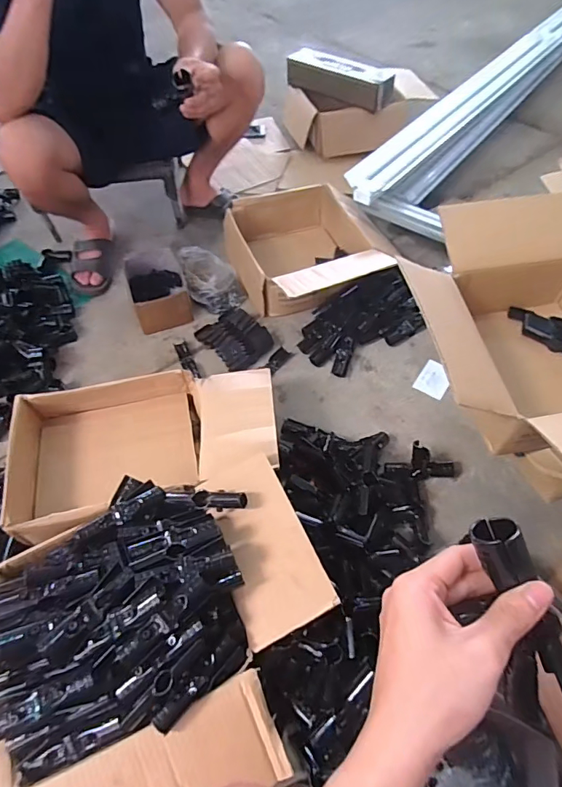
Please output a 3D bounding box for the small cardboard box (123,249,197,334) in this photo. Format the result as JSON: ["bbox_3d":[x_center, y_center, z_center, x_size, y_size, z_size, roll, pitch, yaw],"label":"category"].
[{"bbox_3d":[-0.314,-0.267,1.182,0.134,0.089,0.225,-17,56,-10],"label":"small cardboard box"}]

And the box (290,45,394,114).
[{"bbox_3d":[0.192,-1.091,1.579,0.398,0.094,0.097,34,63,23],"label":"box"}]

